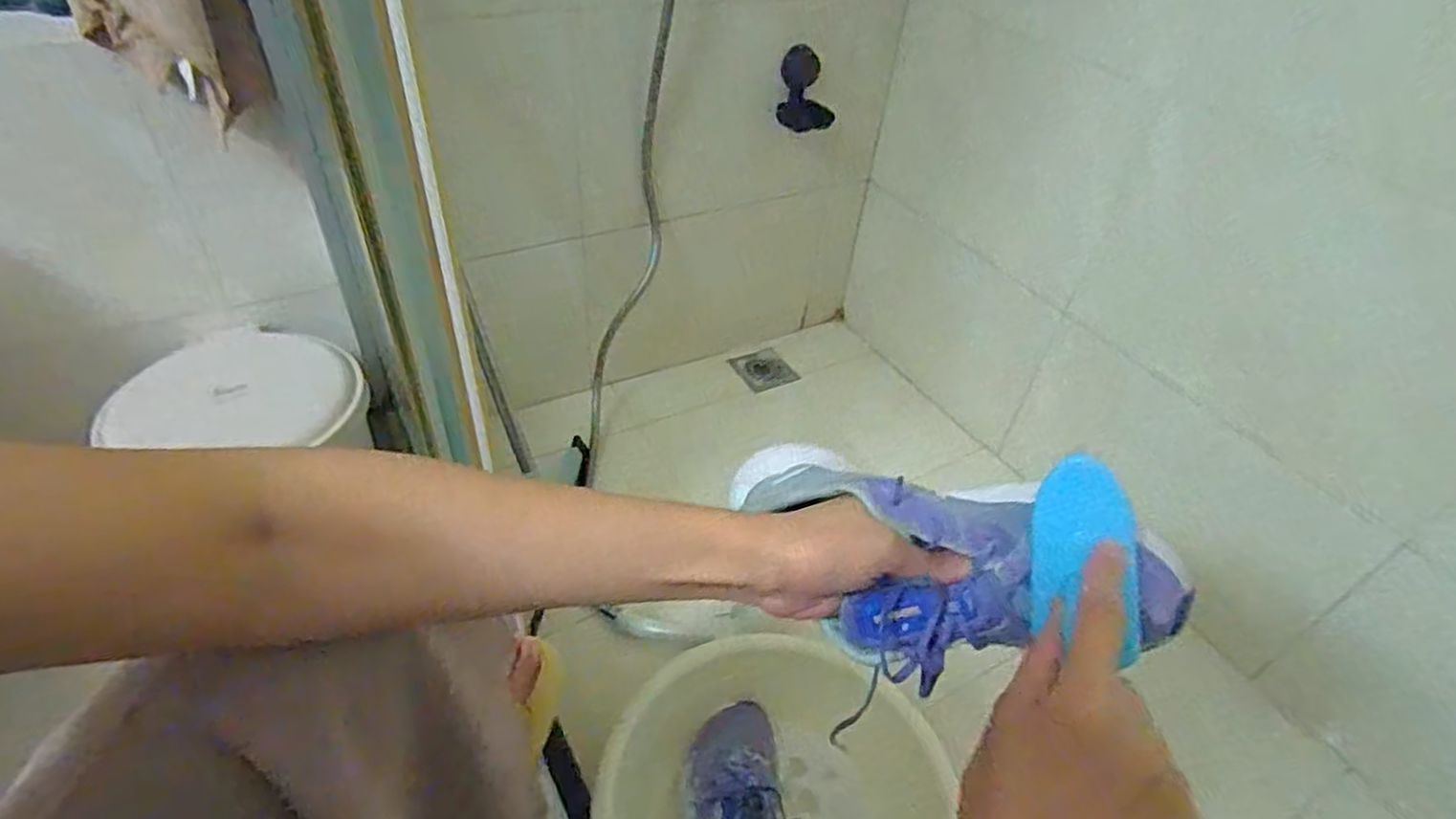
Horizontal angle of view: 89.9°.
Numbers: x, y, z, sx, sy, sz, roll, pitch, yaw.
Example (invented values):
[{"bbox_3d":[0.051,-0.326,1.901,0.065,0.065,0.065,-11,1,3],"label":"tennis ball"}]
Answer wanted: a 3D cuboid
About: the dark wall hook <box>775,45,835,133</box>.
[{"bbox_3d":[0.121,-0.478,1.094,0.090,0.119,0.029,-21,47,-26],"label":"dark wall hook"}]

